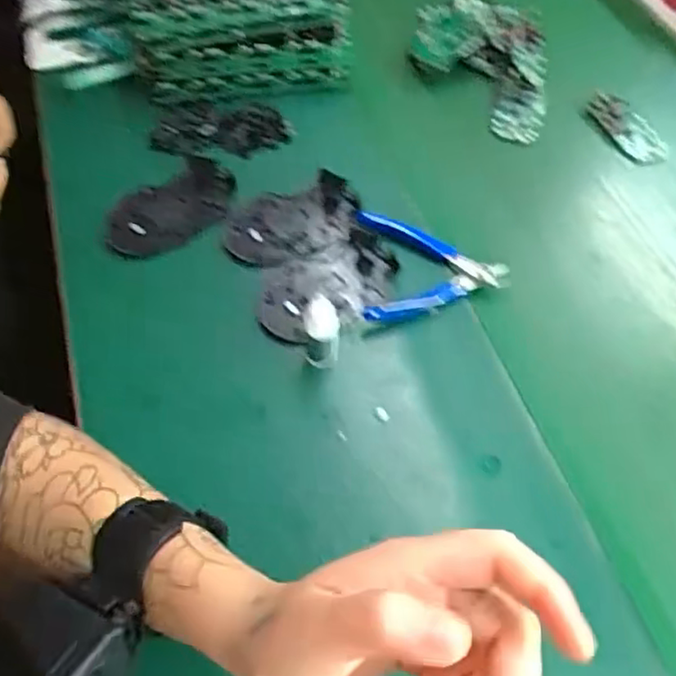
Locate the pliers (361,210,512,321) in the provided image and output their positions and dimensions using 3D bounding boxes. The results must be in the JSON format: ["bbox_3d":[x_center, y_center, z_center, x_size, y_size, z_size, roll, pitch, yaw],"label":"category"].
[{"bbox_3d":[0.078,-0.056,0.525,0.117,0.023,0.107,1,55,-3],"label":"pliers"}]

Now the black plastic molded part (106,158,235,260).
[{"bbox_3d":[-0.140,-0.108,0.553,0.117,0.012,0.073,-33,63,-24],"label":"black plastic molded part"}]

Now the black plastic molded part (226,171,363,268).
[{"bbox_3d":[-0.036,-0.097,0.548,0.117,0.009,0.077,-18,58,-16],"label":"black plastic molded part"}]

